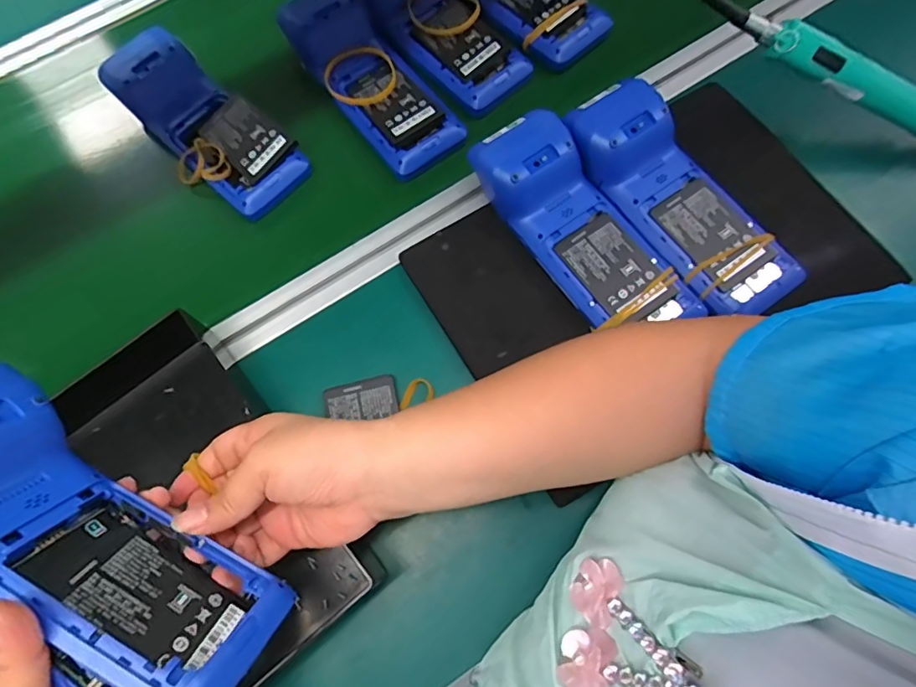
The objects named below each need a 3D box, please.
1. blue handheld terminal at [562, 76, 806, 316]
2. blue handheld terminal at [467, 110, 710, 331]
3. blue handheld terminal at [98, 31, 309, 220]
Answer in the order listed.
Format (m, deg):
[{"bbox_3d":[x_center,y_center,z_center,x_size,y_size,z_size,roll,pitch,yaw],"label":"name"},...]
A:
[{"bbox_3d":[0.182,-0.120,0.423,0.083,0.043,0.220,-37,74,-9],"label":"blue handheld terminal"},{"bbox_3d":[0.099,-0.094,0.426,0.078,0.051,0.204,-35,73,-8],"label":"blue handheld terminal"},{"bbox_3d":[-0.243,-0.214,0.501,0.220,0.045,0.086,41,78,15],"label":"blue handheld terminal"}]

